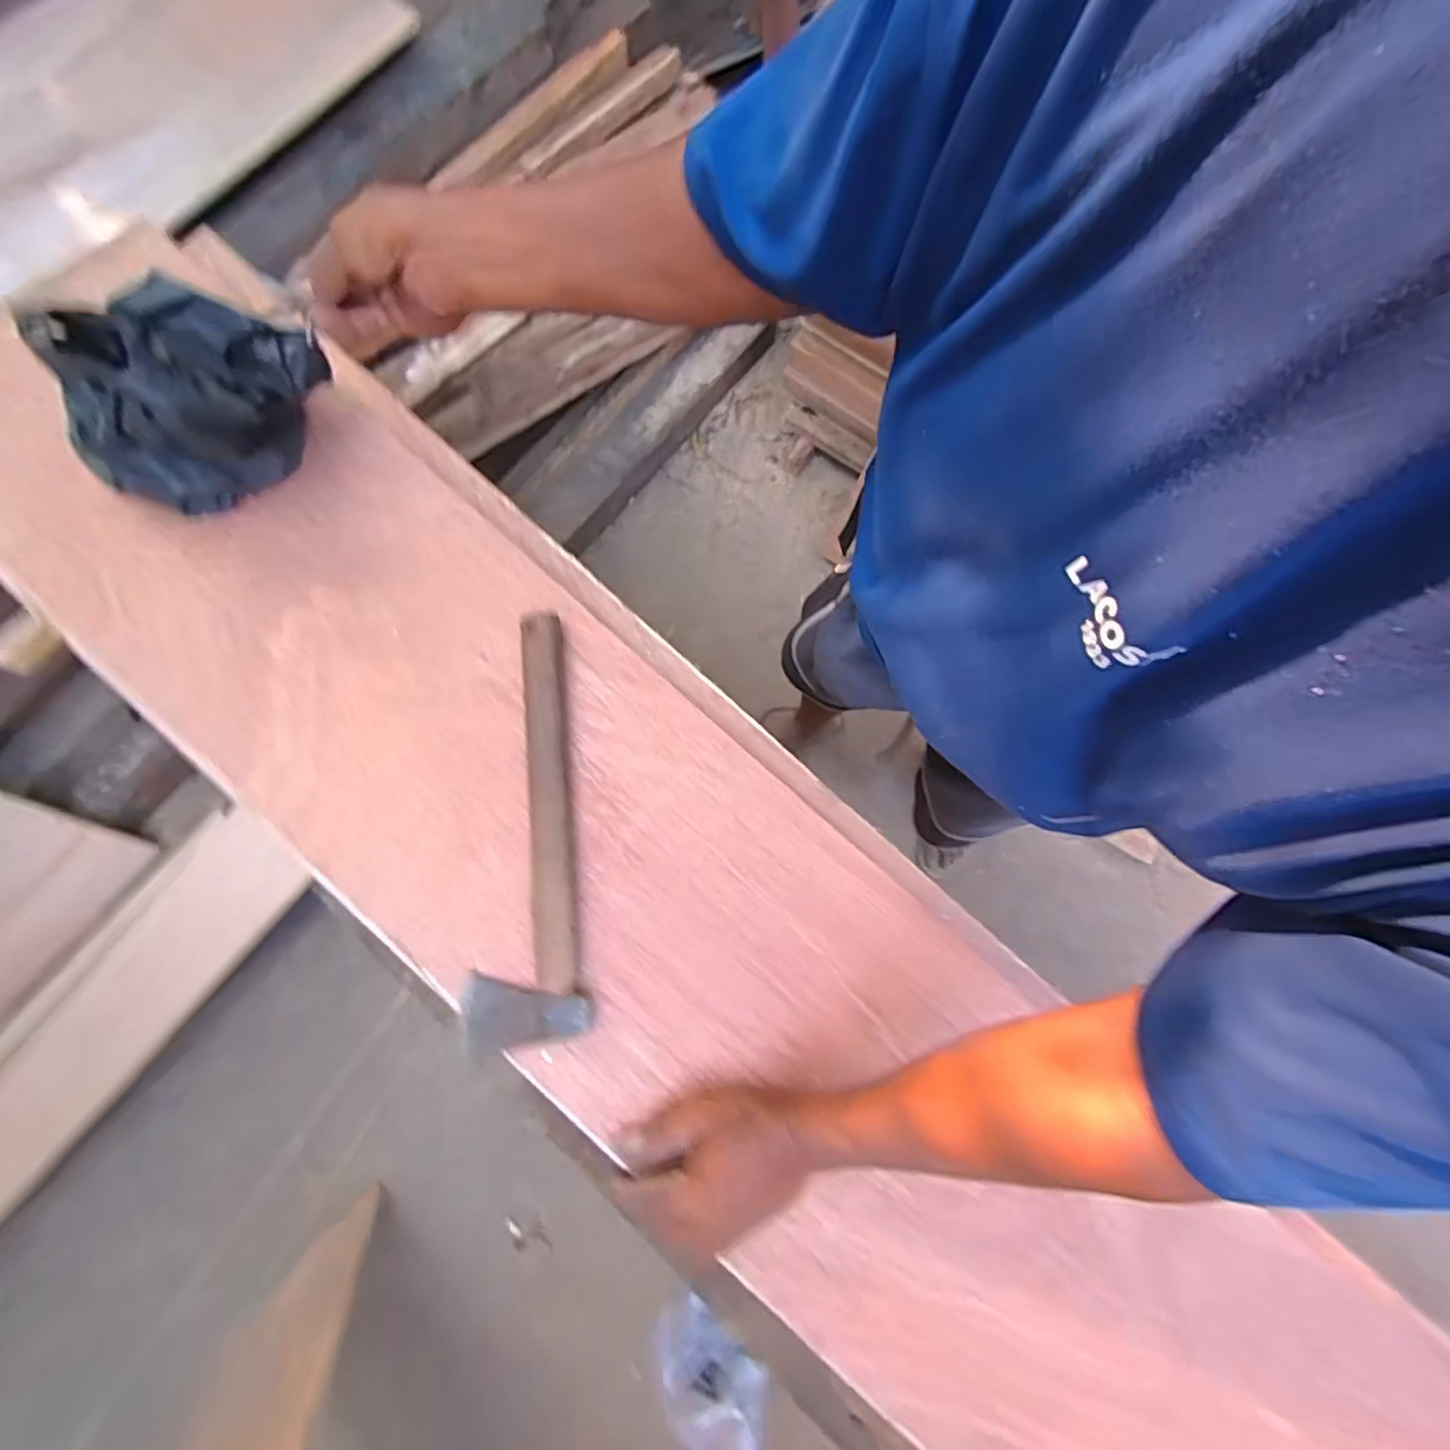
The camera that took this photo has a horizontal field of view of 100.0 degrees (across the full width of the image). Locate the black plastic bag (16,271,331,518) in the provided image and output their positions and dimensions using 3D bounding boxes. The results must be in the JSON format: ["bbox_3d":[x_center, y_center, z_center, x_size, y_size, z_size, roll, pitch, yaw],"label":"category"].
[{"bbox_3d":[-0.427,-0.265,0.485,0.118,0.113,0.179,39,81,7],"label":"black plastic bag"}]

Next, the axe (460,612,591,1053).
[{"bbox_3d":[-0.166,0.077,0.488,0.090,0.031,0.328,-7,79,-2],"label":"axe"}]

